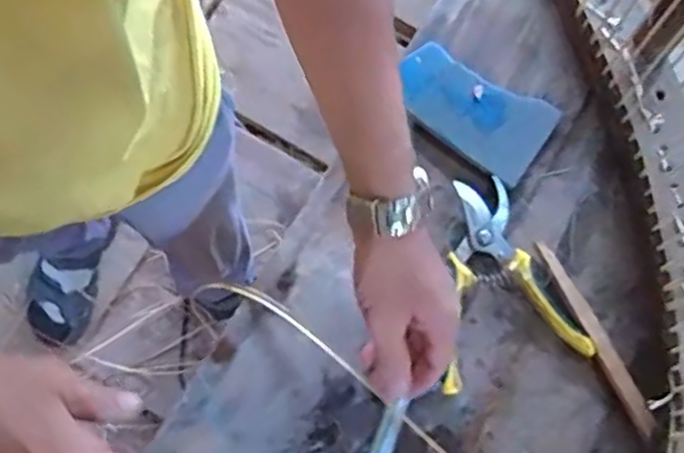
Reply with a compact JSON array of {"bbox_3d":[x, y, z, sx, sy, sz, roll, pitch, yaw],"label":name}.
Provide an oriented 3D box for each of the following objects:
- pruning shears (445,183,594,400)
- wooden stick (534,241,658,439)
[{"bbox_3d":[0.133,0.044,0.619,0.133,0.018,0.175,-14,77,-2],"label":"pruning shears"},{"bbox_3d":[0.222,0.095,0.610,0.018,0.013,0.181,-25,78,-4],"label":"wooden stick"}]

